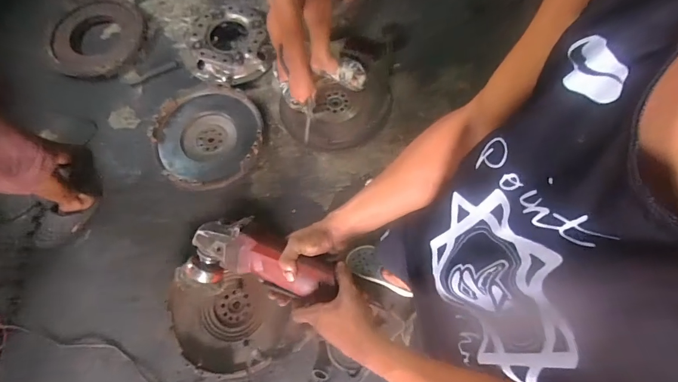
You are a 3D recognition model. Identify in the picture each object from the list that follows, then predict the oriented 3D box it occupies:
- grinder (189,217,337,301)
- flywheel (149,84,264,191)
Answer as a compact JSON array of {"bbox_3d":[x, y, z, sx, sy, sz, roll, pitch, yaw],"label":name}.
[{"bbox_3d":[-0.111,0.103,0.552,0.223,0.065,0.091,14,67,5],"label":"grinder"},{"bbox_3d":[-0.570,-0.247,1.637,0.455,0.089,0.490,0,69,1],"label":"flywheel"}]

